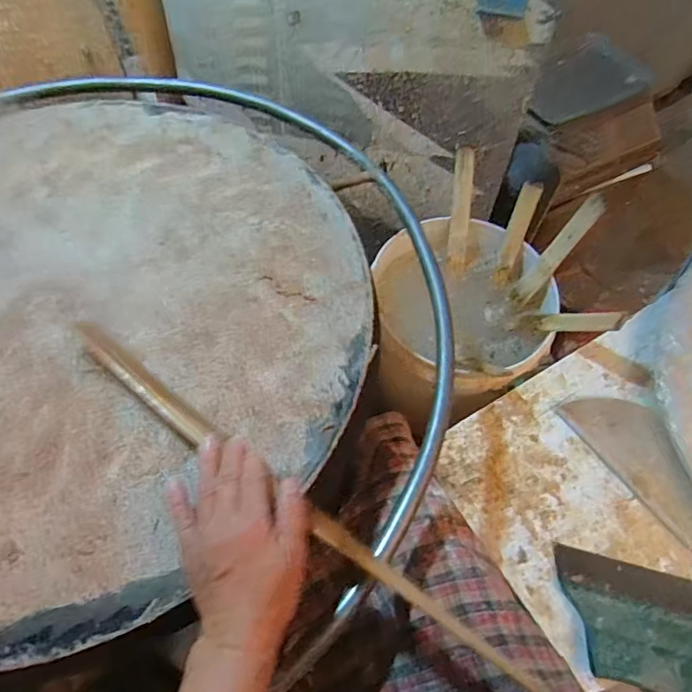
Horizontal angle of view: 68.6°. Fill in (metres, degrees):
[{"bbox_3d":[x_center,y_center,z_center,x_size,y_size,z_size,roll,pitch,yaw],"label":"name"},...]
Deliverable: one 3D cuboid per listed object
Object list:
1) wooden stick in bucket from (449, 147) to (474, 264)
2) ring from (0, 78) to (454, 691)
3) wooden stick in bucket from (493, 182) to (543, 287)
[{"bbox_3d":[0.186,-0.221,0.812,0.030,0.175,0.028,-3,26,-2],"label":"wooden stick in bucket"},{"bbox_3d":[-0.315,-0.041,0.553,0.857,0.037,0.808,33,66,17],"label":"ring"},{"bbox_3d":[0.268,-0.177,0.808,0.008,0.161,0.033,-12,35,-43],"label":"wooden stick in bucket"}]

